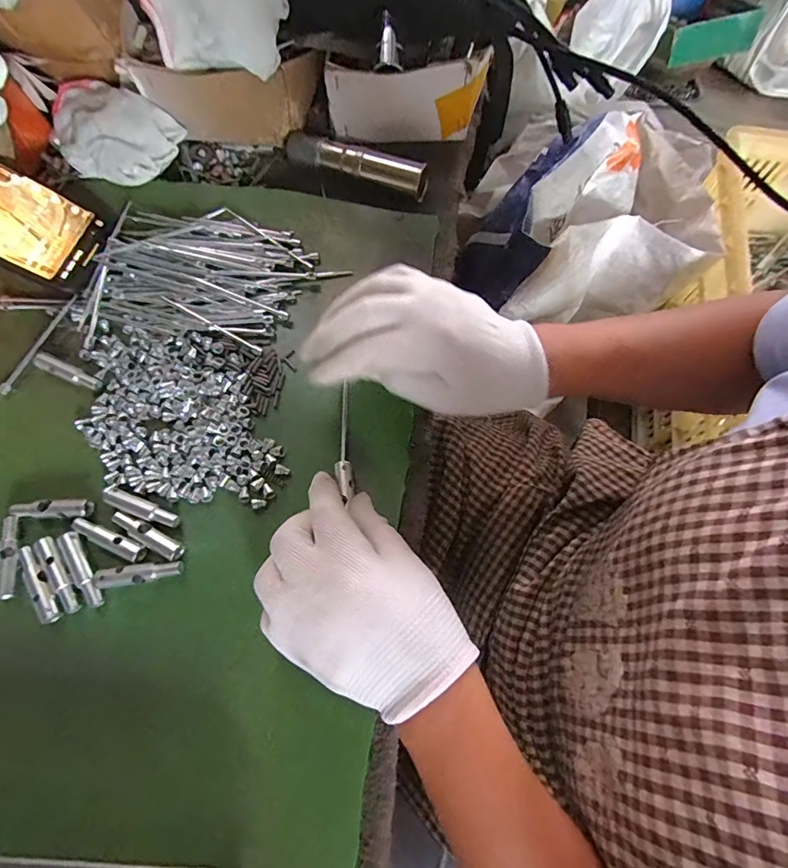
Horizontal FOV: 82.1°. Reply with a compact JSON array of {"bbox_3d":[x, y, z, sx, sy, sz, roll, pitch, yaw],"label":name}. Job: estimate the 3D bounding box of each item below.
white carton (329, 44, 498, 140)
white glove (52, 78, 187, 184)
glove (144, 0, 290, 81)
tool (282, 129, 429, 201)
[{"bbox_3d":[0.012,-0.283,0.385,0.129,0.060,0.023,-2,71,-1],"label":"white carton"},{"bbox_3d":[-0.238,-0.249,0.377,0.109,0.049,0.068,20,72,7],"label":"white glove"},{"bbox_3d":[-0.135,-0.313,0.331,0.103,0.028,0.077,10,107,9],"label":"glove"},{"bbox_3d":[-0.034,-0.231,0.386,0.128,0.020,0.022,21,72,7],"label":"tool"}]

